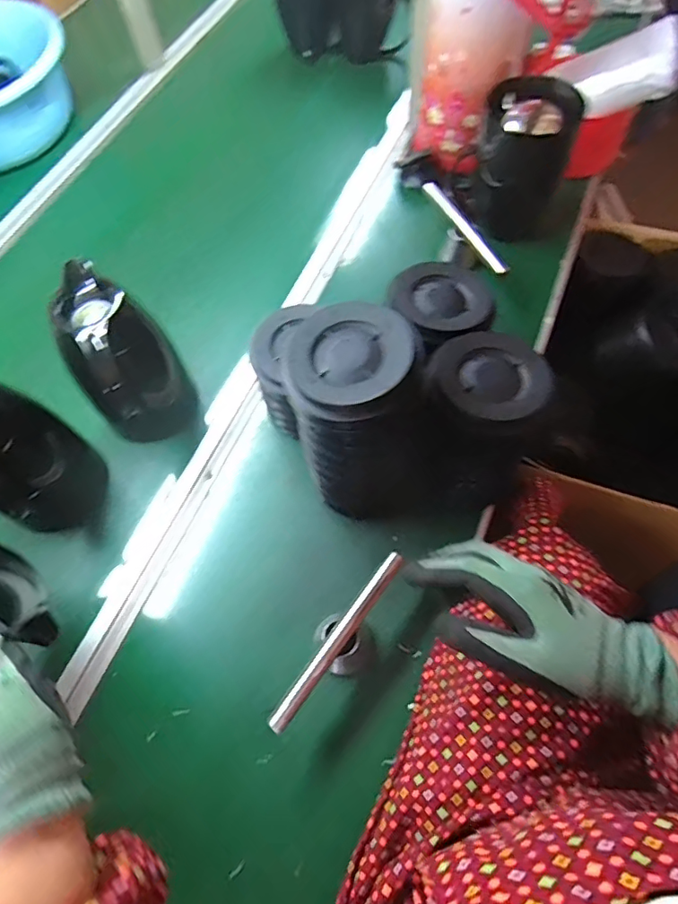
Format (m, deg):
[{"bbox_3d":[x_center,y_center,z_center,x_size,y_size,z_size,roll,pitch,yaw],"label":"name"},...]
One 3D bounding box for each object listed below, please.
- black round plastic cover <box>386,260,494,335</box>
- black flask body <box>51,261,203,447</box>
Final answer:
[{"bbox_3d":[0.117,-0.168,0.582,0.110,0.023,0.110,0,55,-1],"label":"black round plastic cover"},{"bbox_3d":[-0.245,-0.096,0.632,0.118,0.216,0.128,-36,67,-14],"label":"black flask body"}]

